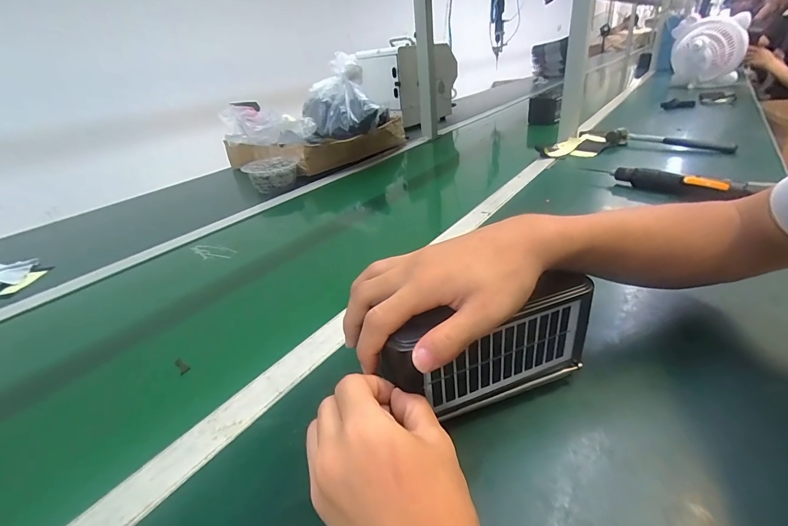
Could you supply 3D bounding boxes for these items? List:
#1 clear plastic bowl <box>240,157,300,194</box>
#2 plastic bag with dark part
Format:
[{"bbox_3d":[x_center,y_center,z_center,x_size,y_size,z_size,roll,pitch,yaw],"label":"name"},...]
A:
[{"bbox_3d":[-0.314,-0.231,0.976,0.133,0.065,0.123,-5,29,3],"label":"clear plastic bowl"},{"bbox_3d":[-0.164,-0.477,1.091,0.197,0.193,0.250,-16,30,-17],"label":"plastic bag with dark part"}]

